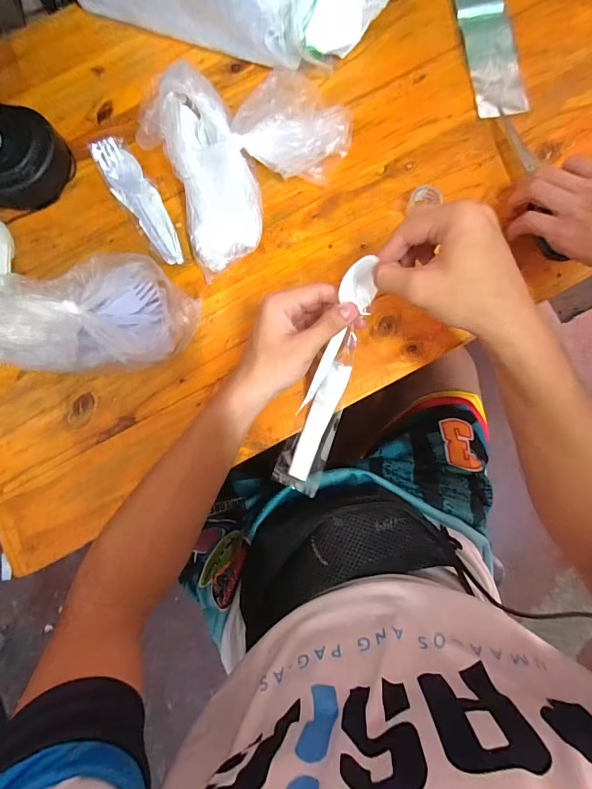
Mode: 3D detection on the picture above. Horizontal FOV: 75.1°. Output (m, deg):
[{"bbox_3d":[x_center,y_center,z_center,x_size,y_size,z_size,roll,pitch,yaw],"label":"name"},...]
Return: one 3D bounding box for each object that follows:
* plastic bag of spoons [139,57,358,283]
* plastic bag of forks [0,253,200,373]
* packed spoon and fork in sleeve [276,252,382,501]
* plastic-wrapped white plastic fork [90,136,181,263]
[{"bbox_3d":[-0.049,-0.253,0.387,0.192,0.094,0.174,-27,84,-1],"label":"plastic bag of spoons"},{"bbox_3d":[-0.201,-0.078,0.376,0.184,0.093,0.105,-14,84,1],"label":"plastic bag of forks"},{"bbox_3d":[0.030,-0.009,0.372,0.045,0.024,0.235,18,113,4],"label":"packed spoon and fork in sleeve"},{"bbox_3d":[-0.169,-0.211,0.424,0.039,0.026,0.156,-33,84,-1],"label":"plastic-wrapped white plastic fork"}]

